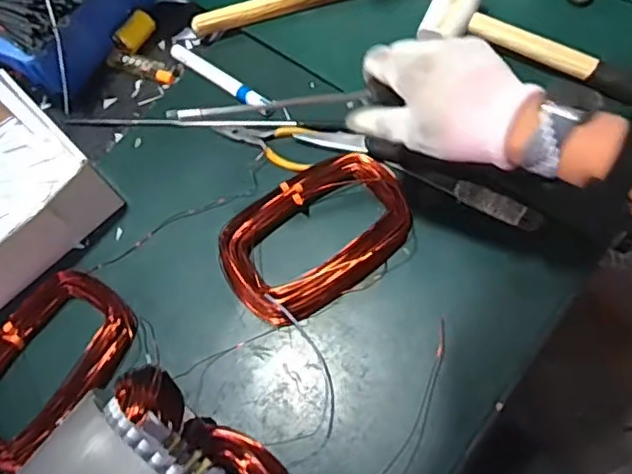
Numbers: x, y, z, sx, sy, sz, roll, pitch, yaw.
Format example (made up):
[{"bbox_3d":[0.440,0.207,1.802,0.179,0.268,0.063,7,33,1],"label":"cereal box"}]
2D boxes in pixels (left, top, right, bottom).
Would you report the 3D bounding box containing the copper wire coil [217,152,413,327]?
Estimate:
[{"bbox_3d":[-0.002,-0.004,0.564,0.174,0.034,0.121,-34,67,-8],"label":"copper wire coil"}]

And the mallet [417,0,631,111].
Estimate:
[{"bbox_3d":[0.238,-0.186,0.600,0.262,0.050,0.076,22,71,17],"label":"mallet"}]

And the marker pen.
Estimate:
[{"bbox_3d":[-0.104,-0.172,0.661,0.147,0.017,0.017,36,75,20],"label":"marker pen"}]

